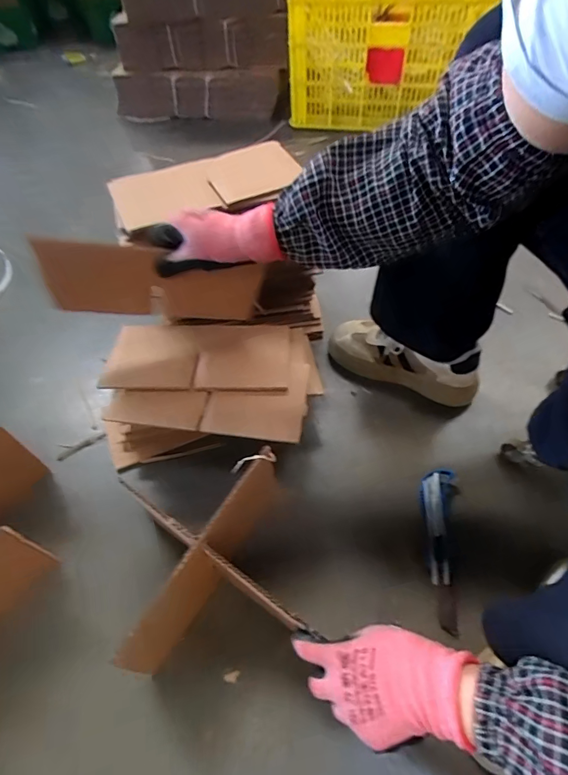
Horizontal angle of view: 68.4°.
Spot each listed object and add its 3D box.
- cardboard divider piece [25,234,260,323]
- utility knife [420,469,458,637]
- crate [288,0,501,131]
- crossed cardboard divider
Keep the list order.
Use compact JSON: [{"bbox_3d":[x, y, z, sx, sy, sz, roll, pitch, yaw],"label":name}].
[{"bbox_3d":[-0.153,-0.121,0.504,0.245,0.106,0.011,0,54,-19],"label":"cardboard divider piece"},{"bbox_3d":[0.199,0.199,0.534,0.046,0.018,0.195,8,55,7],"label":"utility knife"},{"bbox_3d":[0.320,-1.056,1.283,0.532,0.305,0.424,9,55,7],"label":"crate"},{"bbox_3d":[-0.079,0.196,0.475,0.170,0.118,0.176,-13,54,-6],"label":"crossed cardboard divider"}]

